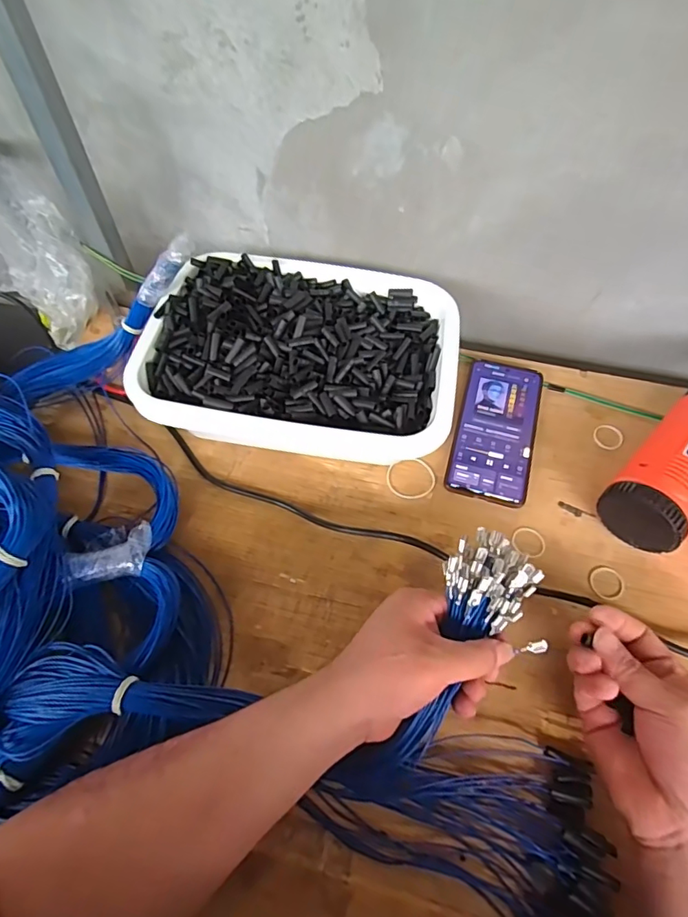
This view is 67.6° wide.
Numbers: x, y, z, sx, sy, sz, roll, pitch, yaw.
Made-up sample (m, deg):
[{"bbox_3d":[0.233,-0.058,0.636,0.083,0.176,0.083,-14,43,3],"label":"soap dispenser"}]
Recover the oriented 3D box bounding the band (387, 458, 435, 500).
[{"bbox_3d":[0.066,0.020,0.501,0.045,0.005,0.040,-3,59,-2],"label":"band"}]

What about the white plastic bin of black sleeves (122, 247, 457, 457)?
[{"bbox_3d":[-0.041,-0.094,0.514,0.282,0.099,0.211,10,57,5],"label":"white plastic bin of black sleeves"}]

